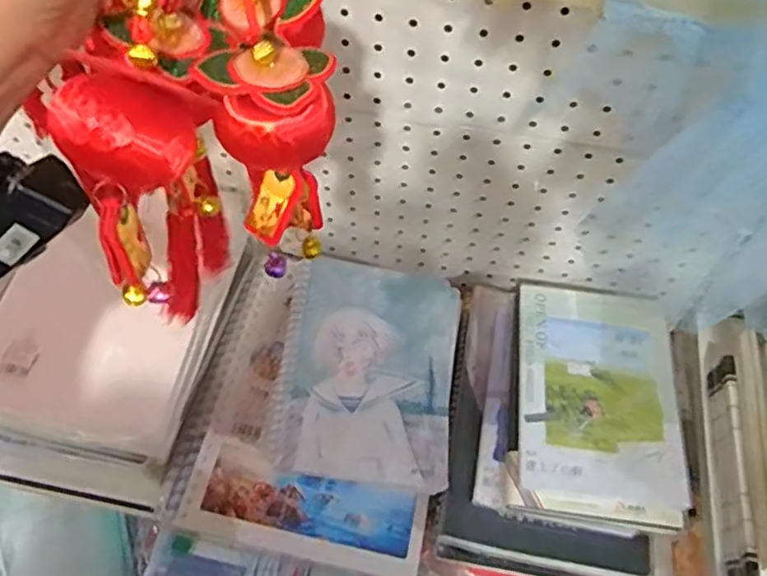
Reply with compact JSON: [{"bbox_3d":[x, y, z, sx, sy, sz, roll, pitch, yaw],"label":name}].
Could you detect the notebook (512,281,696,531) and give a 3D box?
[{"bbox_3d":[0.196,0.096,0.596,0.148,0.025,0.218,7,57,2],"label":"notebook"}]

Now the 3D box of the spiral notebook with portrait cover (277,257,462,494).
[{"bbox_3d":[-0.005,0.071,0.585,0.151,0.012,0.199,11,60,-12],"label":"spiral notebook with portrait cover"}]

